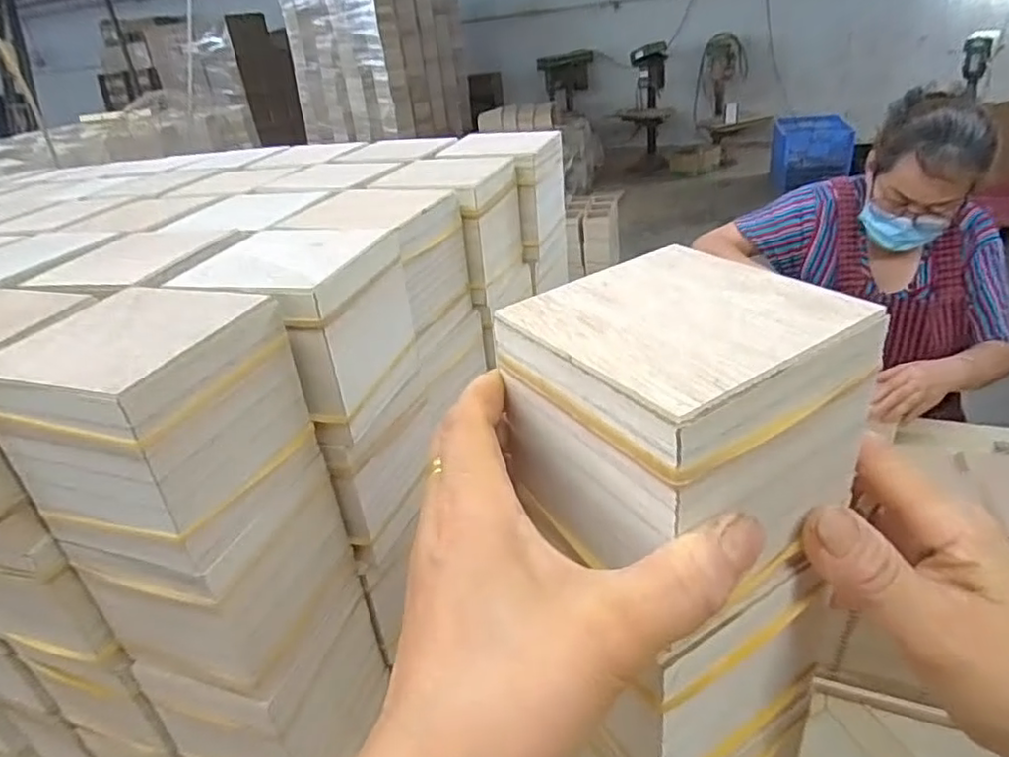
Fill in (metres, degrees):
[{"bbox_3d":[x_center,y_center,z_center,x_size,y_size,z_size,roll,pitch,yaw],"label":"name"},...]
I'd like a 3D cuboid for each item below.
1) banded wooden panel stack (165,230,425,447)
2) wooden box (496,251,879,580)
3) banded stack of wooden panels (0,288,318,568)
[{"bbox_3d":[-0.108,-0.021,0.358,0.080,0.096,0.096,3,32,18],"label":"banded wooden panel stack"},{"bbox_3d":[0.058,0.013,0.219,0.091,0.074,0.087,-23,34,-25],"label":"wooden box"},{"bbox_3d":[-0.155,0.020,0.289,0.090,0.094,0.092,5,33,20],"label":"banded stack of wooden panels"}]

